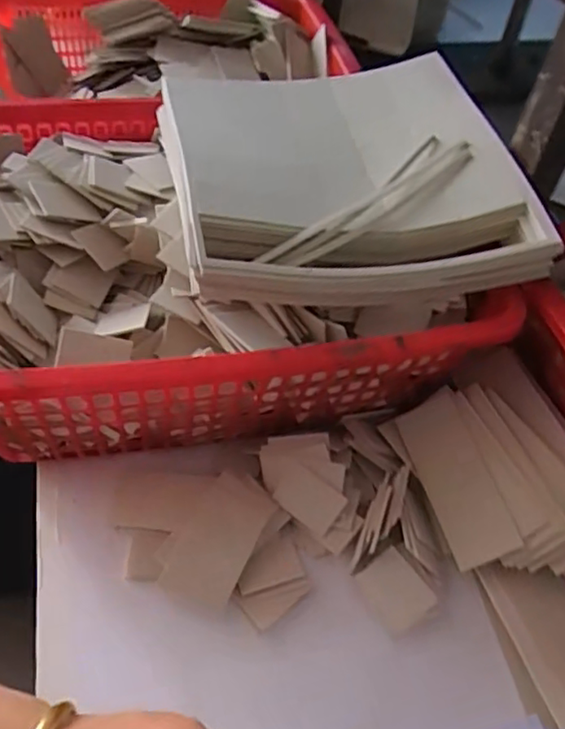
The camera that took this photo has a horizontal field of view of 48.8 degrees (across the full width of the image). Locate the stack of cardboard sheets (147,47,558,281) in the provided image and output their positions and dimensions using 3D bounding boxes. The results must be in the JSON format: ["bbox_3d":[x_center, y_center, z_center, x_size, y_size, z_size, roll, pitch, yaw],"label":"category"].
[{"bbox_3d":[0.047,-0.180,0.543,0.283,0.057,0.275,-6,52,-10],"label":"stack of cardboard sheets"}]

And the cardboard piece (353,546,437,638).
[{"bbox_3d":[0.088,0.177,0.486,0.042,0.004,0.054,-36,72,-4],"label":"cardboard piece"}]

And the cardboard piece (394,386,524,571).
[{"bbox_3d":[0.145,0.095,0.529,0.054,0.004,0.143,-28,58,15],"label":"cardboard piece"}]

